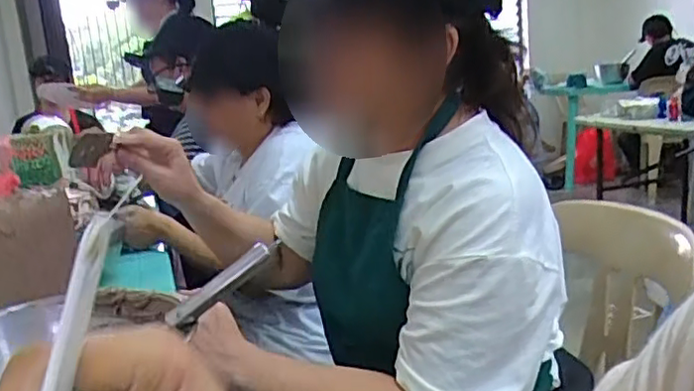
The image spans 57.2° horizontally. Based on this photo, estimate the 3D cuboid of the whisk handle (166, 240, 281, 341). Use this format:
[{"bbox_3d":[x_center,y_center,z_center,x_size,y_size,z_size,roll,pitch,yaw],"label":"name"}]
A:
[{"bbox_3d":[-0.105,0.075,0.549,0.110,0.021,0.012,-39,26,-12],"label":"whisk handle"}]

